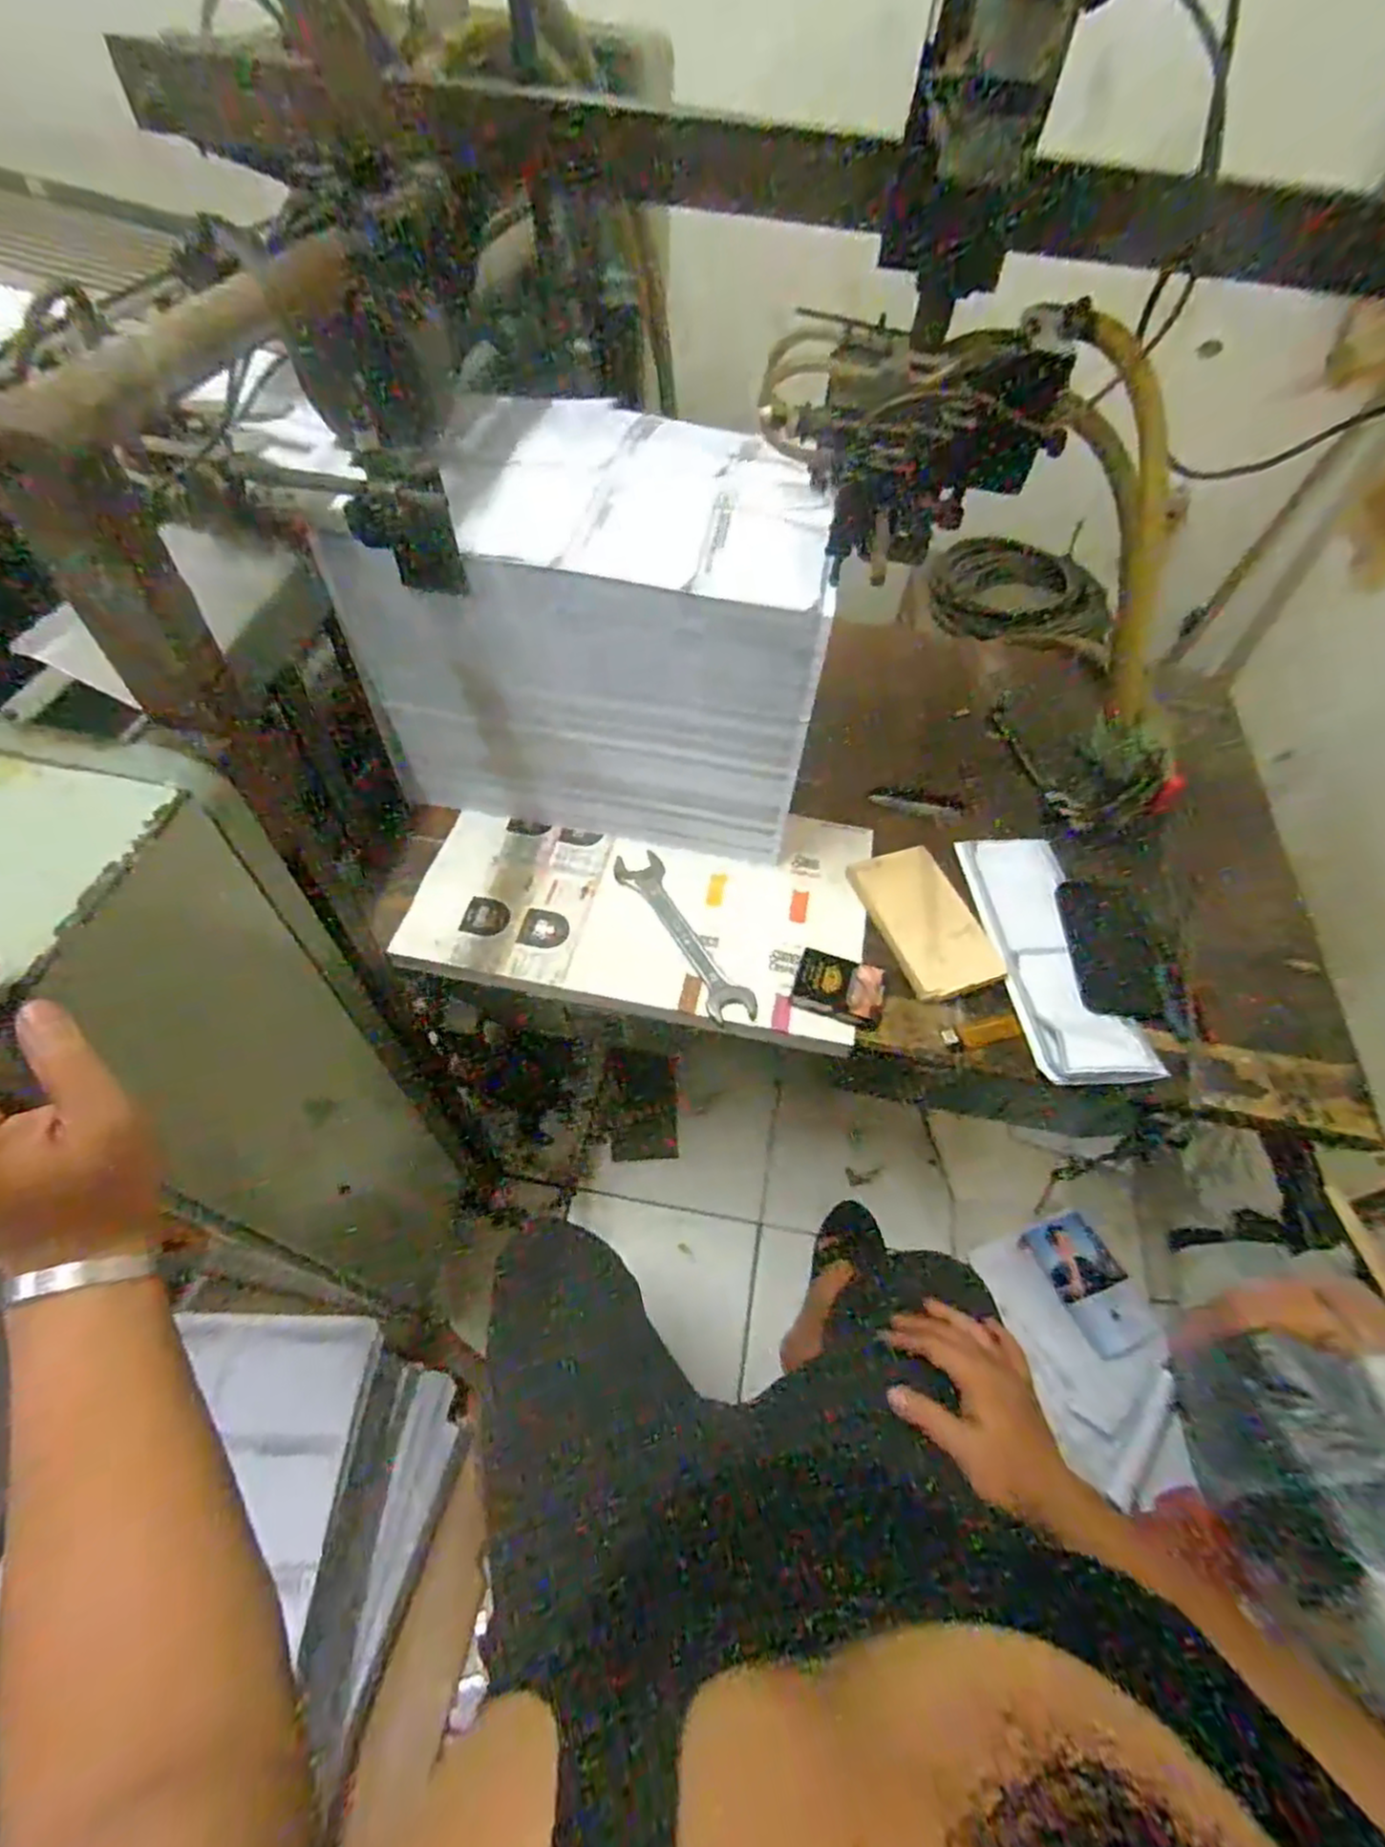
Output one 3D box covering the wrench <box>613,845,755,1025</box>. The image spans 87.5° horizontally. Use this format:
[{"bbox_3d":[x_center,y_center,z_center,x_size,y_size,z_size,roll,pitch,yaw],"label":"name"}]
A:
[{"bbox_3d":[-0.010,0.010,0.789,0.051,0.006,0.237,-24,61,-19],"label":"wrench"}]

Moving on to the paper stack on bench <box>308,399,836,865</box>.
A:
[{"bbox_3d":[-0.088,-0.309,0.792,0.433,0.351,0.281,10,56,3],"label":"paper stack on bench"}]

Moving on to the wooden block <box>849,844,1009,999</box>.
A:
[{"bbox_3d":[0.264,-0.005,0.810,0.109,0.019,0.192,-16,58,-14],"label":"wooden block"}]

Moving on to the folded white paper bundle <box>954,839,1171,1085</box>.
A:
[{"bbox_3d":[0.391,0.028,0.792,0.112,0.024,0.305,-2,56,-6],"label":"folded white paper bundle"}]

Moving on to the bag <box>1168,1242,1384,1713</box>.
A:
[{"bbox_3d":[0.744,0.631,0.875,0.205,0.256,0.475,7,56,1],"label":"bag"}]

